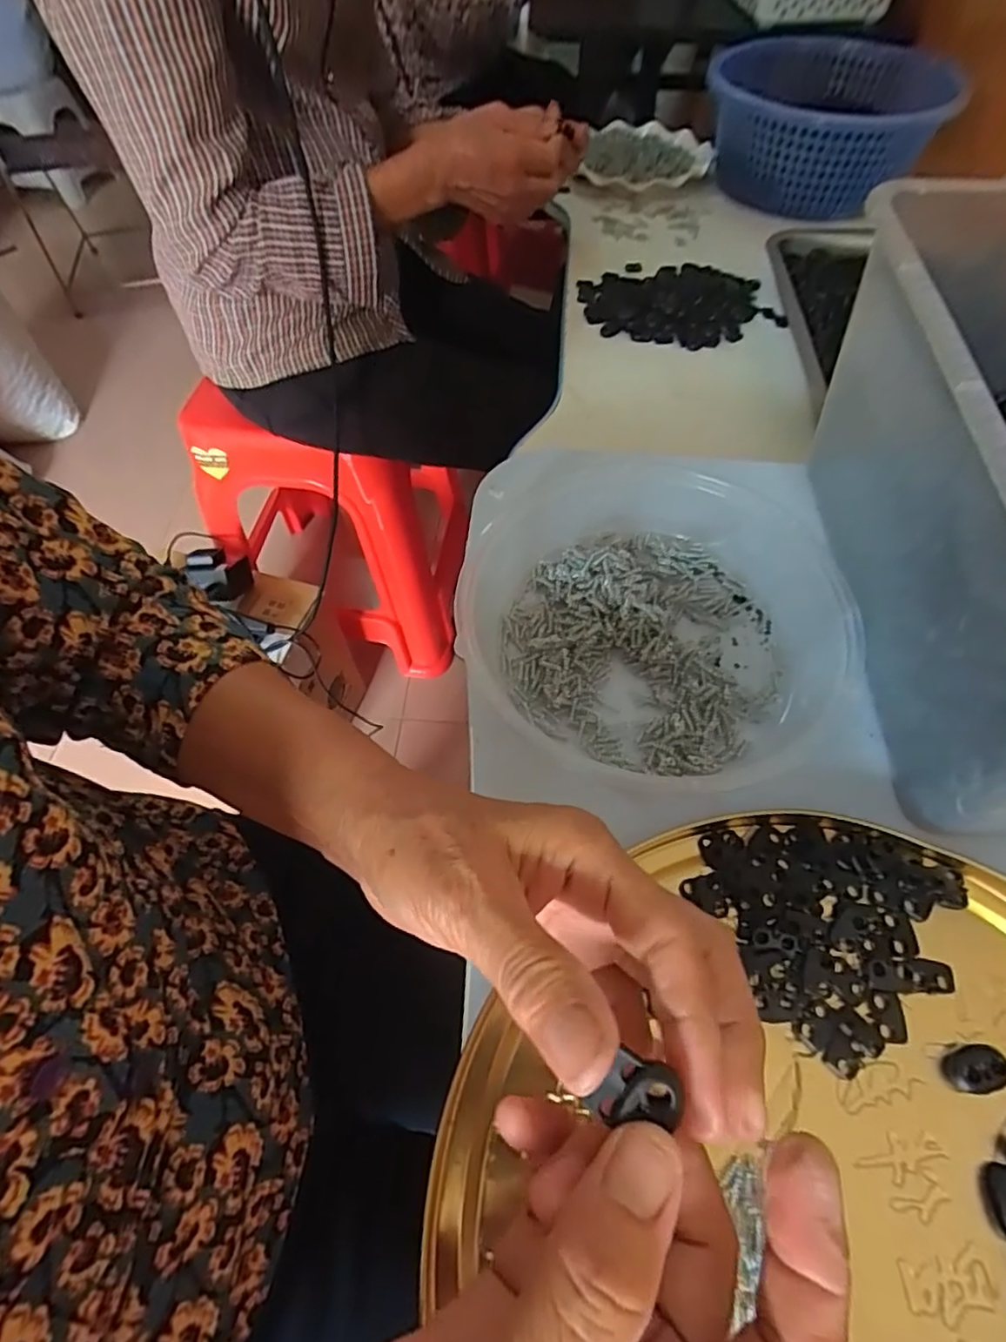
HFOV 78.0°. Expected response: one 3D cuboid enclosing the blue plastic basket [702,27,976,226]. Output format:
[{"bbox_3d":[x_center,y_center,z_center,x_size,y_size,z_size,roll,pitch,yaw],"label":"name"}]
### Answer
[{"bbox_3d":[0.382,-0.663,0.762,0.276,0.113,0.271,7,61,4],"label":"blue plastic basket"}]

